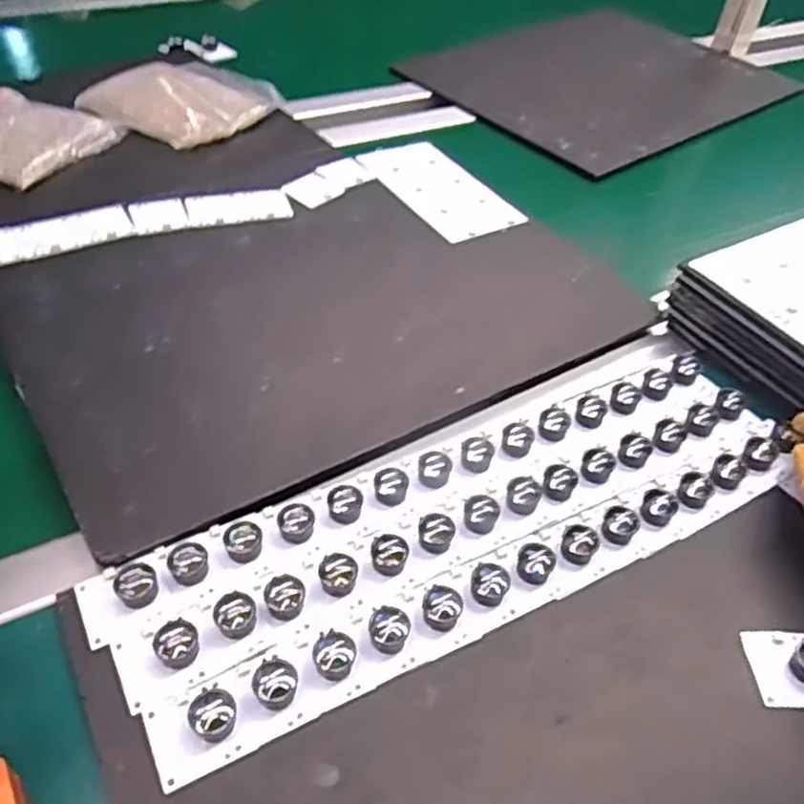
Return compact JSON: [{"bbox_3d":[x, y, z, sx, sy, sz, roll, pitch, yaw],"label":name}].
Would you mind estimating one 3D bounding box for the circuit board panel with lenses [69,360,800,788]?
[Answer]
[{"bbox_3d":[0.052,0.069,0.477,0.461,0.019,0.133,-19,51,-22],"label":"circuit board panel with lenses"}]

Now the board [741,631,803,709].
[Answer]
[{"bbox_3d":[0.226,0.148,0.421,0.046,0.021,0.045,6,45,-2],"label":"board"}]

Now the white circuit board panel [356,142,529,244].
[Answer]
[{"bbox_3d":[0.037,-0.222,0.763,0.095,0.005,0.178,-23,53,-27],"label":"white circuit board panel"}]

